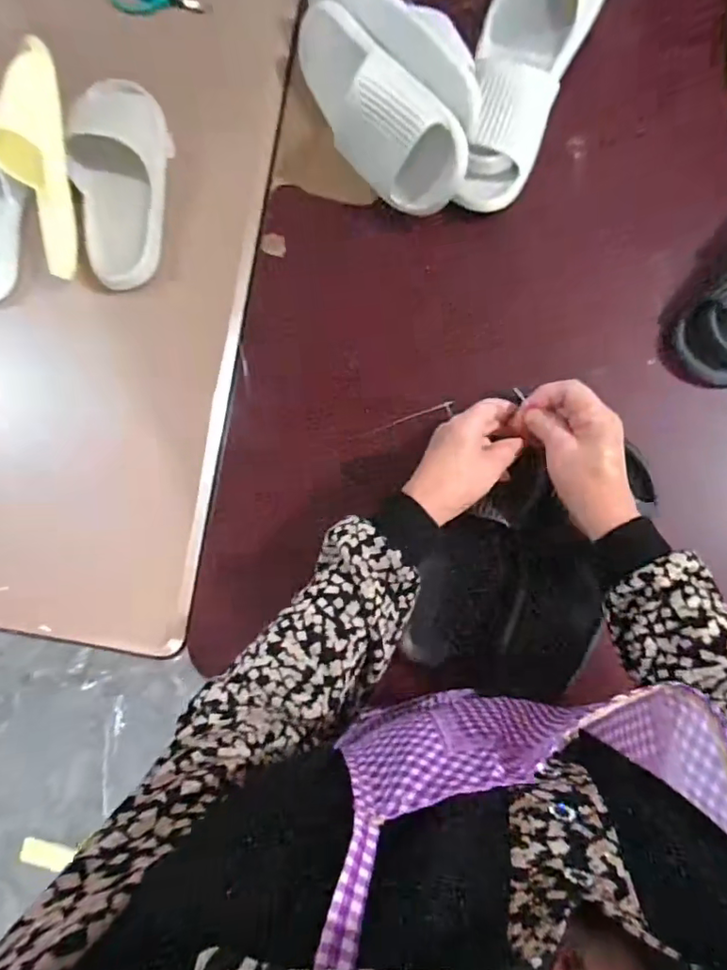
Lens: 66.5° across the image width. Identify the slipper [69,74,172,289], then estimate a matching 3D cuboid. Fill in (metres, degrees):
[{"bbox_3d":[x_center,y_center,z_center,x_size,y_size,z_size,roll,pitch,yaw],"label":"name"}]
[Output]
[{"bbox_3d":[-0.285,-0.372,0.664,0.100,0.058,0.278,-8,82,5],"label":"slipper"}]

